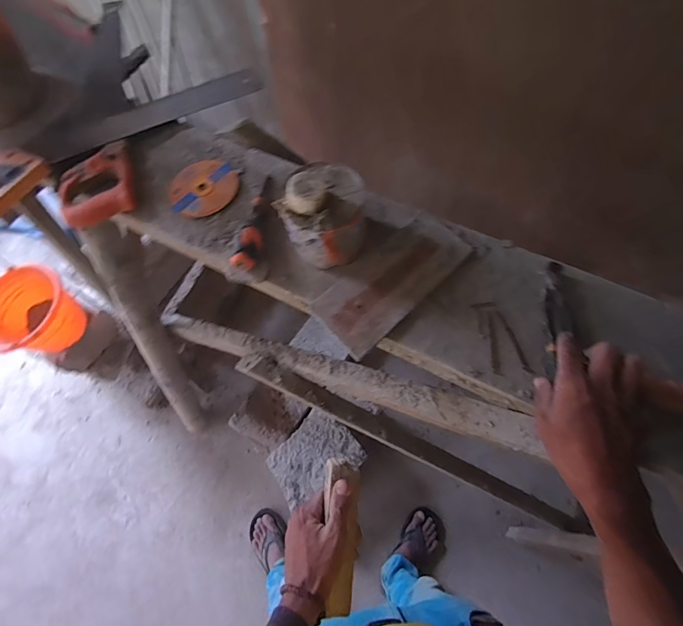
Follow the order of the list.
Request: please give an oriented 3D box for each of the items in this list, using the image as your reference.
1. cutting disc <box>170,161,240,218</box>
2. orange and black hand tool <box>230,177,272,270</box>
[{"bbox_3d":[-0.203,-0.187,0.582,0.099,0.011,0.091,-1,70,2],"label":"cutting disc"},{"bbox_3d":[-0.115,-0.127,0.524,0.028,0.032,0.150,5,69,6],"label":"orange and black hand tool"}]

